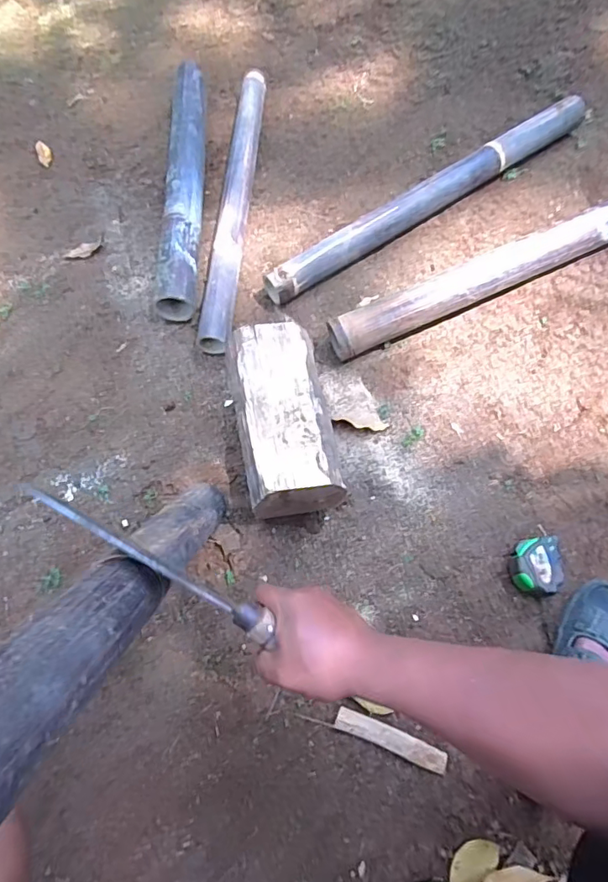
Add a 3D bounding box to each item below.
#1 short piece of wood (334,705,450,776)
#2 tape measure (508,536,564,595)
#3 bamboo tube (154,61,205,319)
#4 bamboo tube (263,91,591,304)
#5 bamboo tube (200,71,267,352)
[{"bbox_3d":[0.111,0.383,0.667,0.144,0.008,0.028,21,71,9],"label":"short piece of wood"},{"bbox_3d":[0.326,0.177,0.732,0.073,0.041,0.073,-1,69,2],"label":"tape measure"},{"bbox_3d":[-0.224,-0.493,0.998,0.072,0.081,0.576,-2,69,1],"label":"bamboo tube"},{"bbox_3d":[0.245,-0.459,0.976,0.734,0.067,0.063,-33,72,-10],"label":"bamboo tube"},{"bbox_3d":[-0.130,-0.457,0.994,0.061,0.057,0.642,4,69,3],"label":"bamboo tube"}]

